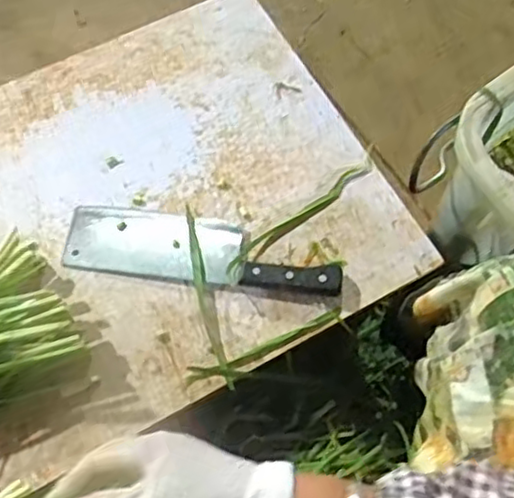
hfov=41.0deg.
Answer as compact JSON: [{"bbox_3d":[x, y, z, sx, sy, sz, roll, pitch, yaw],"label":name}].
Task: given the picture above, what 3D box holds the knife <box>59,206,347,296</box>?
[{"bbox_3d":[-0.053,0.000,0.676,0.269,0.013,0.070,9,66,2],"label":"knife"}]

